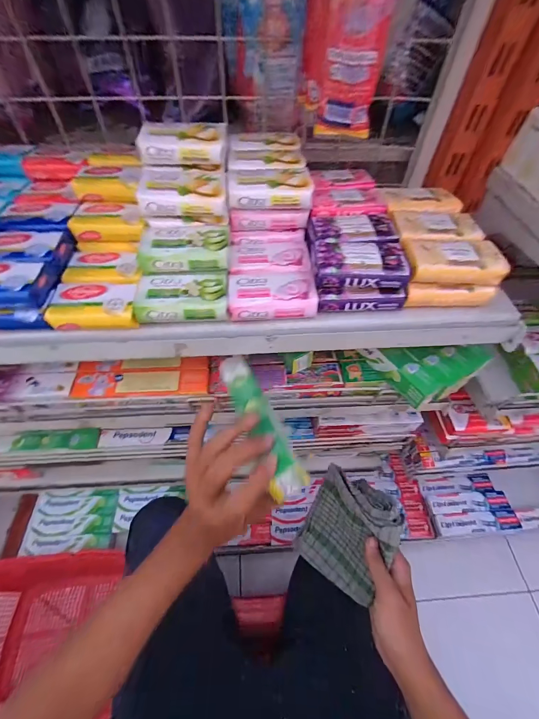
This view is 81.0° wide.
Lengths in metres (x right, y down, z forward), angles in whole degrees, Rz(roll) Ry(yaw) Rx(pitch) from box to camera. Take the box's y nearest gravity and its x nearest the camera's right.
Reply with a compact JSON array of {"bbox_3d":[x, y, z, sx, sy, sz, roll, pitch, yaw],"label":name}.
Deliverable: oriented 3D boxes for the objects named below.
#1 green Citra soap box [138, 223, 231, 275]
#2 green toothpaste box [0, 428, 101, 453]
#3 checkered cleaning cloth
[{"bbox_3d":[-0.080,-0.109,0.302,0.081,0.020,0.056,-6,55,-5],"label":"green Citra soap box"},{"bbox_3d":[-0.353,0.128,0.498,0.160,0.037,0.026,-3,55,-3],"label":"green toothpaste box"},{"bbox_3d":[0.091,0.209,0.382,0.029,0.125,0.105,9,15,-42],"label":"checkered cleaning cloth"}]

